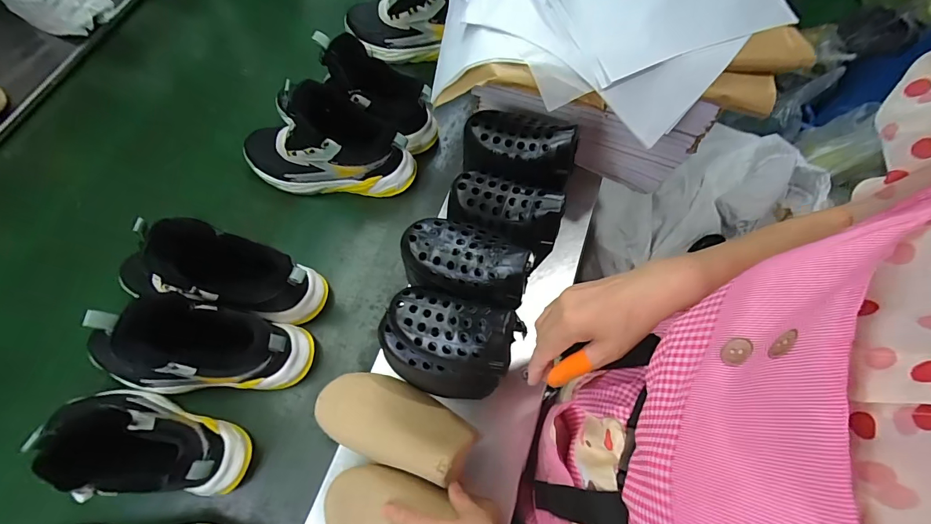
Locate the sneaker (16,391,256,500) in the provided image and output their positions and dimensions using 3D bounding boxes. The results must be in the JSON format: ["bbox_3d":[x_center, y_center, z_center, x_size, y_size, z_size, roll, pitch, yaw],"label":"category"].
[{"bbox_3d":[-0.393,0.216,0.464,0.224,0.177,0.099,19,69,6],"label":"sneaker"}]

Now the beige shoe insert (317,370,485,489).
[{"bbox_3d":[-0.088,0.199,0.491,0.203,0.073,0.102,21,69,7],"label":"beige shoe insert"}]

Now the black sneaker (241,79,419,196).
[{"bbox_3d":[-0.221,-0.188,0.634,0.270,0.172,0.100,2,68,-1],"label":"black sneaker"}]

